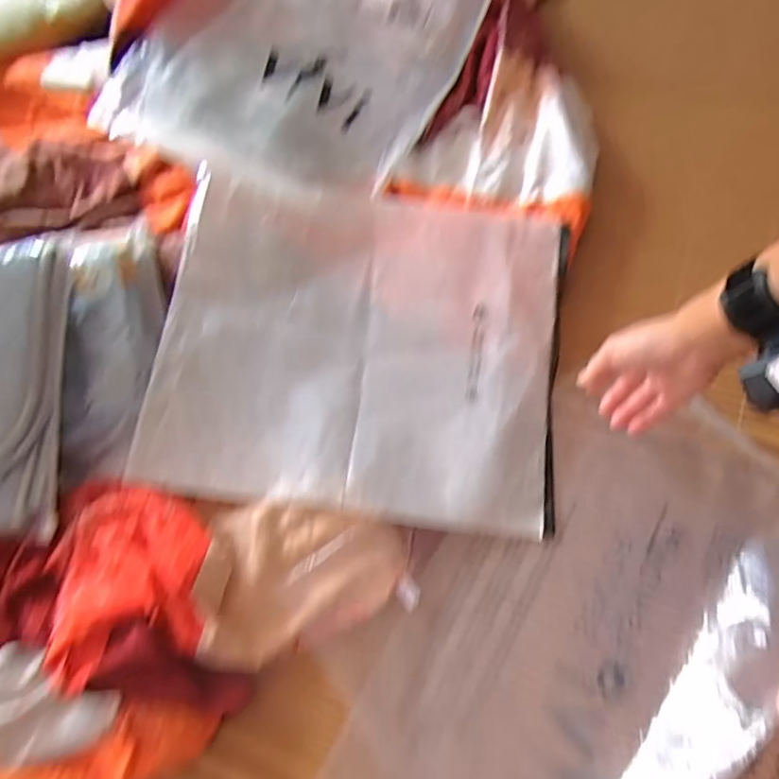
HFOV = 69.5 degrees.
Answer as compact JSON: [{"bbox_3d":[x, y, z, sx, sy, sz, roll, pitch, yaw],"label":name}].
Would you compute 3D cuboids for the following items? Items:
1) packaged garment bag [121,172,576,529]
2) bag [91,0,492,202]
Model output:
[{"bbox_3d":[-0.032,-0.057,0.579,0.398,0.035,0.343,6,71,3],"label":"packaged garment bag"},{"bbox_3d":[-0.125,-0.444,0.714,0.401,0.050,0.436,26,73,18],"label":"bag"}]

